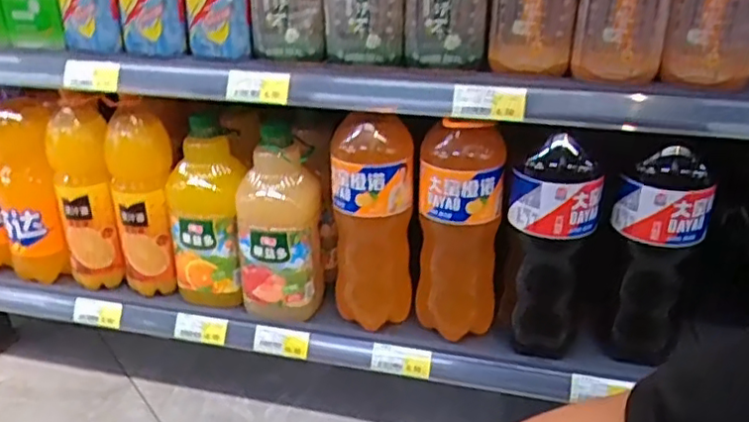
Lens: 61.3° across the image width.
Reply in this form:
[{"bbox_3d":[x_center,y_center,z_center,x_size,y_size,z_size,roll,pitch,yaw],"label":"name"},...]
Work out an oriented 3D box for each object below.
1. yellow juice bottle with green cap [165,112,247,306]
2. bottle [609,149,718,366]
[{"bbox_3d":[-0.250,0.012,0.962,0.121,0.277,0.096,-11,31,-18],"label":"yellow juice bottle with green cap"},{"bbox_3d":[0.355,0.070,0.820,0.100,0.326,0.083,18,34,29],"label":"bottle"}]

